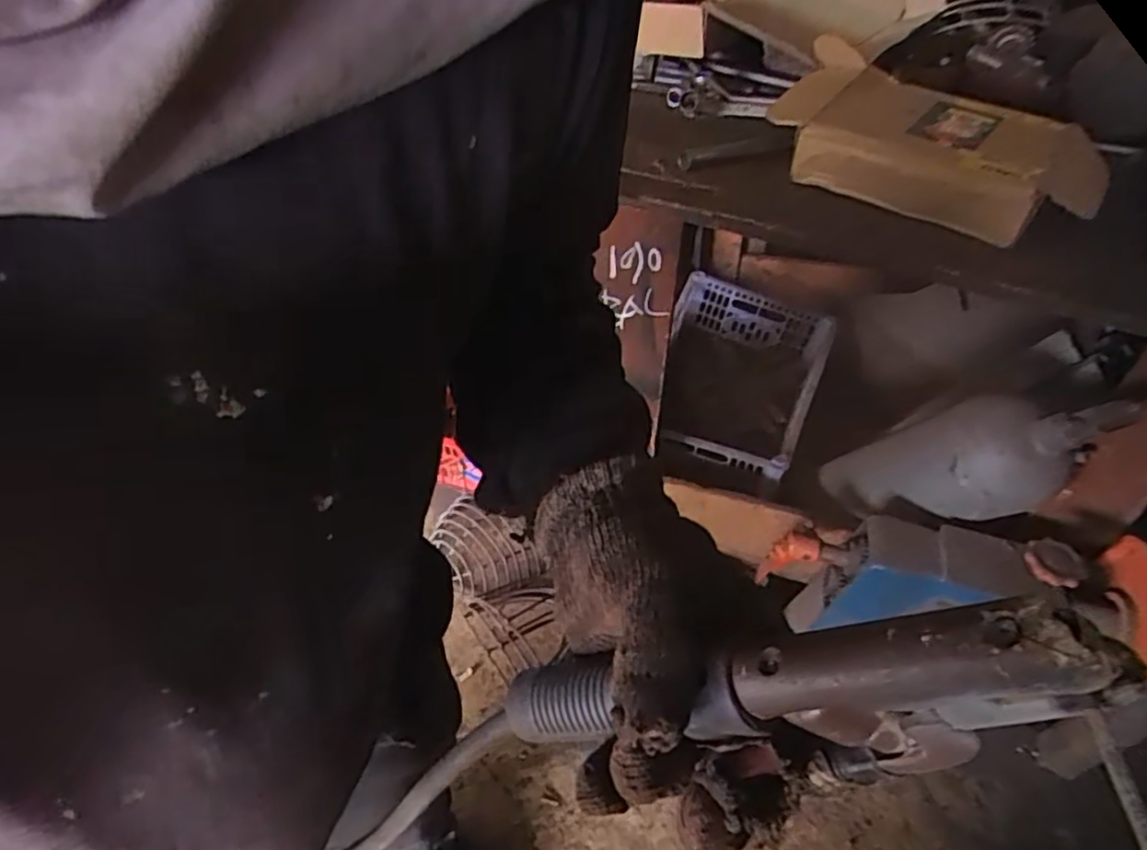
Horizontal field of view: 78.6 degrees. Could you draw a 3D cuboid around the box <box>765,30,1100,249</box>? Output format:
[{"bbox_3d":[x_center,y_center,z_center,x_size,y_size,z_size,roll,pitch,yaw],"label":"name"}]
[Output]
[{"bbox_3d":[0.421,-0.341,0.850,0.389,0.091,0.207,33,53,27],"label":"box"}]

